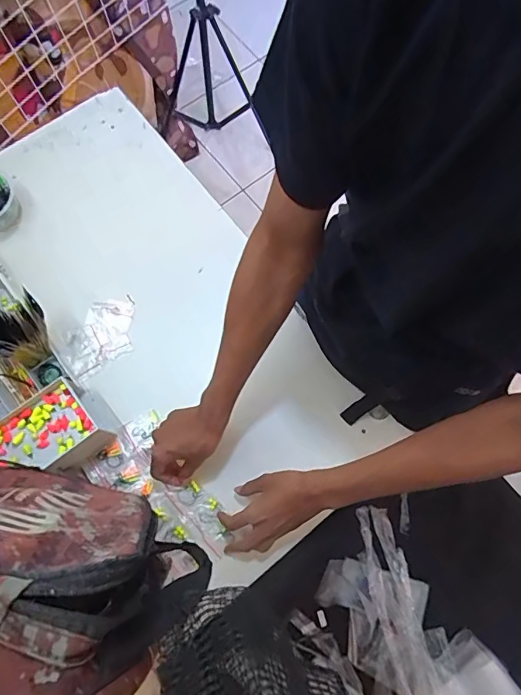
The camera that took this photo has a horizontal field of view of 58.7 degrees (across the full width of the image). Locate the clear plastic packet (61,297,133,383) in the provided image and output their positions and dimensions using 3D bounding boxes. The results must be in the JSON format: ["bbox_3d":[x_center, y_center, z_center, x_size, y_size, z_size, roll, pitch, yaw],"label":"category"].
[{"bbox_3d":[-0.251,-0.019,0.731,0.134,0.028,0.086,-35,79,-10],"label":"clear plastic packet"}]

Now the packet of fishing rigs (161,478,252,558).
[{"bbox_3d":[-0.084,0.238,0.662,0.049,0.020,0.119,-38,82,-11],"label":"packet of fishing rigs"}]

